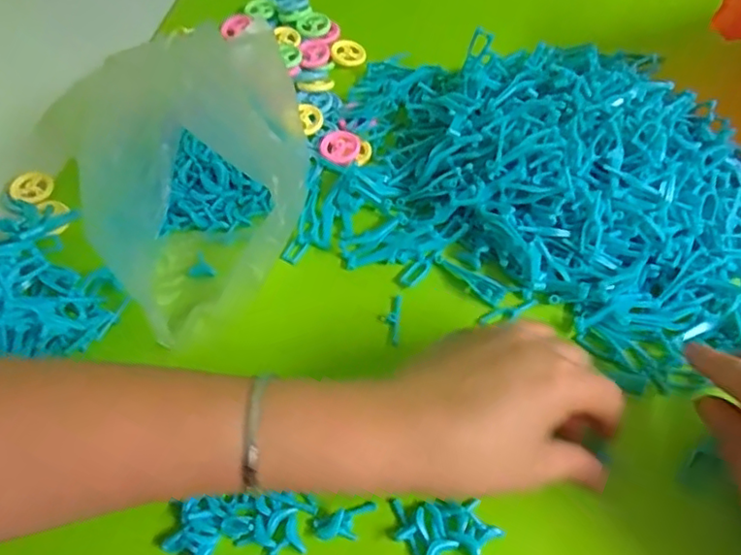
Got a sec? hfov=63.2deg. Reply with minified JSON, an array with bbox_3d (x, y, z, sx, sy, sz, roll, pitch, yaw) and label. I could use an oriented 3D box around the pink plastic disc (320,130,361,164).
[{"bbox_3d":[-0.021,-0.100,0.450,0.028,0.004,0.032,20,59,14],"label":"pink plastic disc"}]

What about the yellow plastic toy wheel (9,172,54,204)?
[{"bbox_3d":[-0.251,-0.066,0.447,0.029,0.006,0.023,-18,87,-29],"label":"yellow plastic toy wheel"}]

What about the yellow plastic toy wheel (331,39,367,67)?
[{"bbox_3d":[-0.018,-0.187,0.499,0.027,0.004,0.024,29,62,19],"label":"yellow plastic toy wheel"}]

